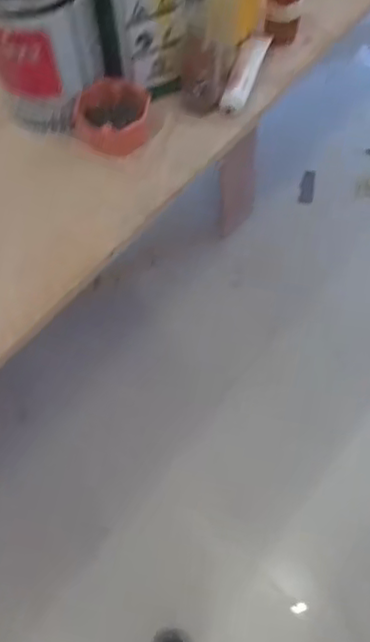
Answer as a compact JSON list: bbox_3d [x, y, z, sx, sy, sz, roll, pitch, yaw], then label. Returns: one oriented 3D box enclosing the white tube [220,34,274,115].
[{"bbox_3d":[0.093,-0.378,0.955,0.039,0.025,0.168,15,63,12],"label":"white tube"}]

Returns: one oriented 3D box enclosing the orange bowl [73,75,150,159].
[{"bbox_3d":[-0.098,-0.280,0.896,0.109,0.050,0.114,-13,61,-4],"label":"orange bowl"}]

